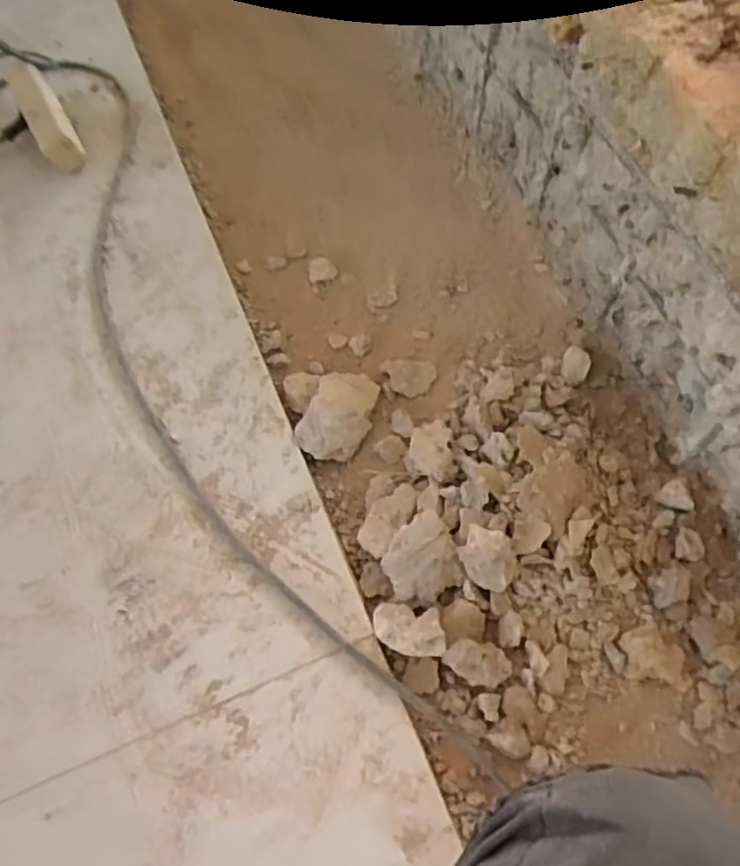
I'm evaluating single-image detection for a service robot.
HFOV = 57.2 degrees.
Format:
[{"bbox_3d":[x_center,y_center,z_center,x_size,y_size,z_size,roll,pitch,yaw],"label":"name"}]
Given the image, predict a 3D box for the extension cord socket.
[{"bbox_3d":[-0.430,-0.420,0.902,0.048,0.059,0.185,-30,65,-7],"label":"extension cord socket"}]

